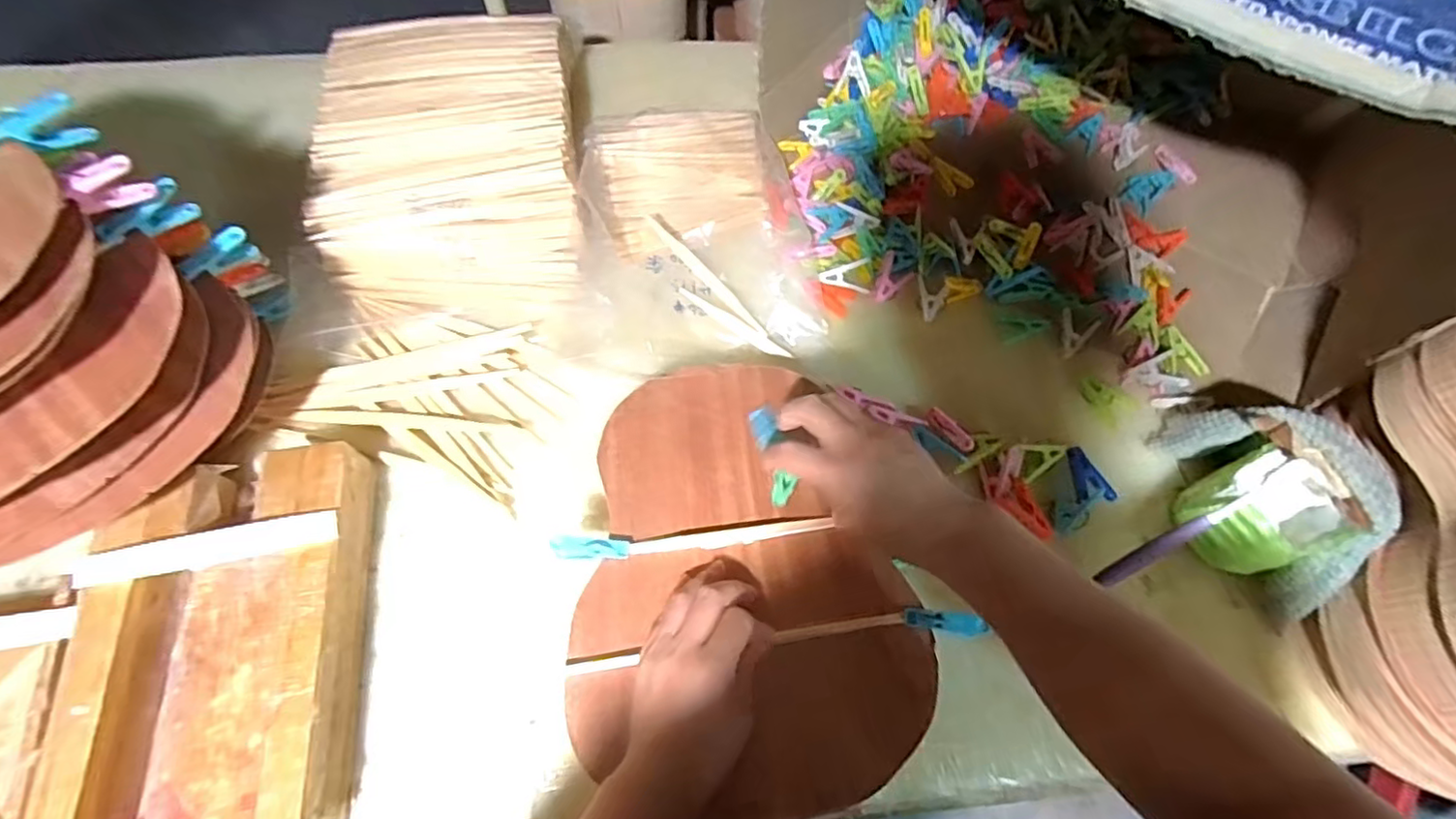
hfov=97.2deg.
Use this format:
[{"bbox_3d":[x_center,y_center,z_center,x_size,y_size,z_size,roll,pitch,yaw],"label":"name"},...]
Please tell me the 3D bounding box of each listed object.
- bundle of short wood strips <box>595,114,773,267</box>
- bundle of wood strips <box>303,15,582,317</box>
[{"bbox_3d":[-0.053,-0.248,0.694,0.185,0.040,0.167,-8,64,-6],"label":"bundle of short wood strips"},{"bbox_3d":[-0.286,-0.261,0.669,0.249,0.079,0.368,-6,63,-5],"label":"bundle of wood strips"}]

